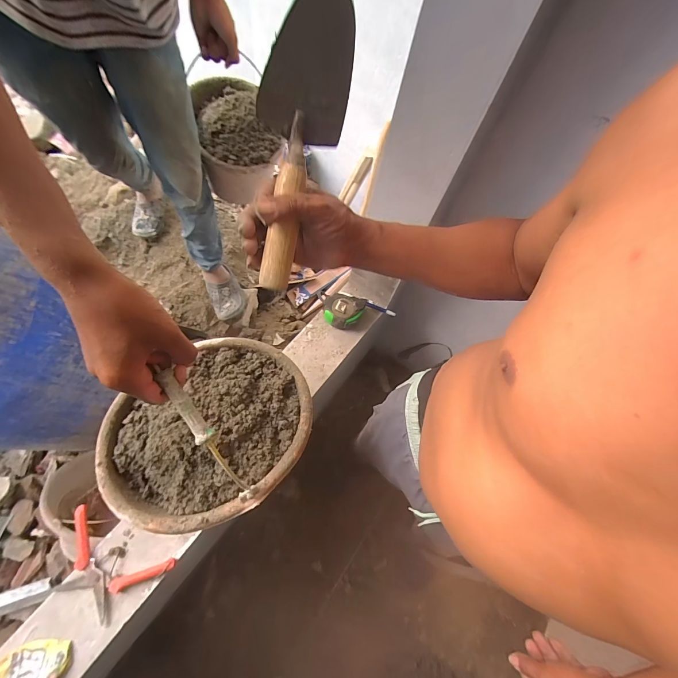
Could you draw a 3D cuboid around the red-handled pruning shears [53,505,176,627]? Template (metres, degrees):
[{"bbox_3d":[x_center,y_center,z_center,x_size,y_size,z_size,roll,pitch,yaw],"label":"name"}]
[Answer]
[{"bbox_3d":[-0.383,0.375,0.533,0.185,0.032,0.112,27,65,5],"label":"red-handled pruning shears"}]

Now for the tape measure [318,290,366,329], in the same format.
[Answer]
[{"bbox_3d":[0.005,-0.067,0.765,0.105,0.040,0.079,5,65,-5],"label":"tape measure"}]

